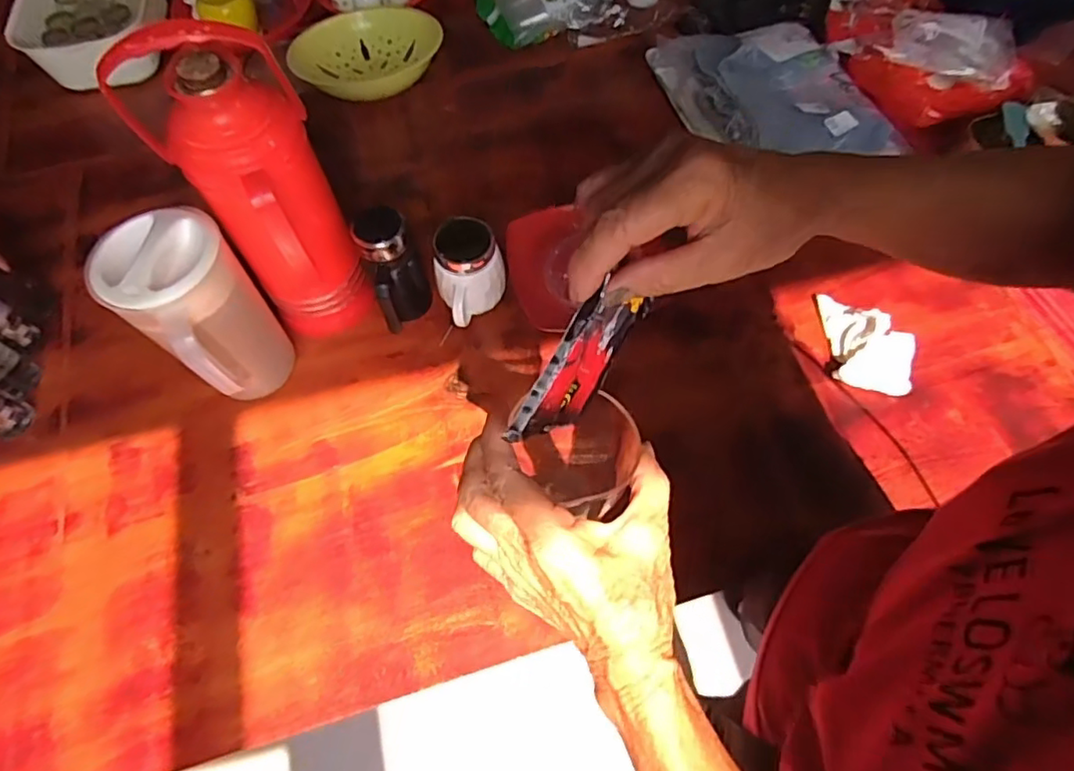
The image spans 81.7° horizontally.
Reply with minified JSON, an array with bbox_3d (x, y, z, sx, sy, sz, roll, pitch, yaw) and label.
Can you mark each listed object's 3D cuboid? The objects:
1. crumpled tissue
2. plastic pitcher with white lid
[{"bbox_3d":[0.411,-0.057,0.772,0.089,0.048,0.138,1,64,3],"label":"crumpled tissue"},{"bbox_3d":[-0.362,-0.072,0.705,0.129,0.237,0.124,29,69,15],"label":"plastic pitcher with white lid"}]

